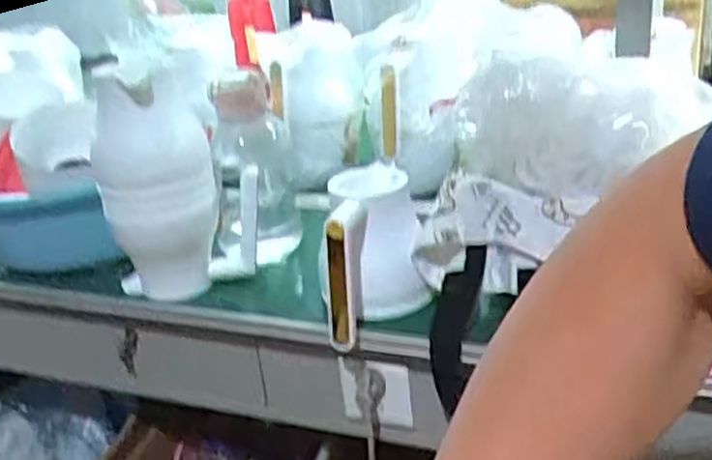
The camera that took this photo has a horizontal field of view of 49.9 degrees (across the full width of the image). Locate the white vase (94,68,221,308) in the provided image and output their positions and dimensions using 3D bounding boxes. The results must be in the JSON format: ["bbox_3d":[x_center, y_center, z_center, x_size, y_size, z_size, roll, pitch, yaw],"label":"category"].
[{"bbox_3d":[-0.243,-0.066,0.963,0.139,0.269,0.141,-10,24,-10],"label":"white vase"}]

